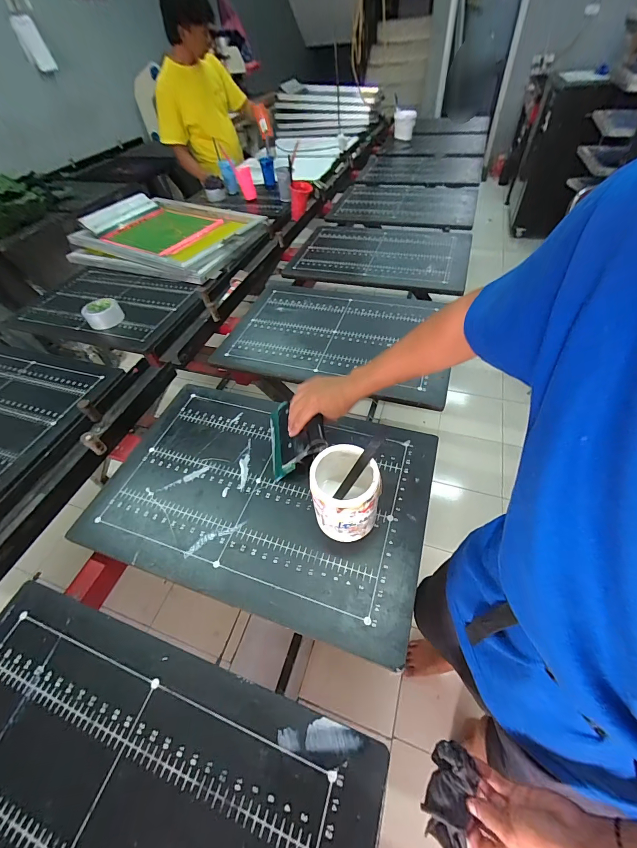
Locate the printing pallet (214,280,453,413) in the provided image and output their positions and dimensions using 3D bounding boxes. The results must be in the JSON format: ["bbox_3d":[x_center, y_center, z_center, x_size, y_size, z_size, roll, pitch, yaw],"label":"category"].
[{"bbox_3d":[0.051,-0.260,0.901,0.591,0.013,0.420,13,53,16],"label":"printing pallet"}]

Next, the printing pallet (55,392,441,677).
[{"bbox_3d":[-0.116,0.111,0.619,0.602,0.012,0.390,12,53,15],"label":"printing pallet"}]

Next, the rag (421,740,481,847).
[{"bbox_3d":[0.158,0.458,0.405,0.052,0.049,0.106,11,75,15],"label":"rag"}]

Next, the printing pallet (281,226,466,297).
[{"bbox_3d":[0.223,-0.612,1.176,0.575,0.021,0.424,12,53,16],"label":"printing pallet"}]

